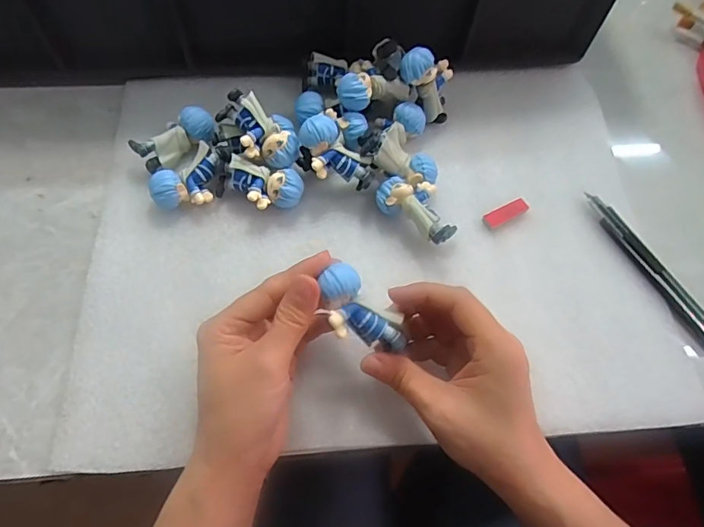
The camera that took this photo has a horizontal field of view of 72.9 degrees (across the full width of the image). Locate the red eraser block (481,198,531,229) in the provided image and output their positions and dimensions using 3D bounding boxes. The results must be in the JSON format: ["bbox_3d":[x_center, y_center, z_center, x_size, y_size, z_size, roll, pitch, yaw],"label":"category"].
[{"bbox_3d":[0.118,-0.039,0.367,0.037,0.006,0.012,-27,66,-16],"label":"red eraser block"}]

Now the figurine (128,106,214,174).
[{"bbox_3d":[-0.135,-0.095,0.367,0.031,0.026,0.059,41,68,18],"label":"figurine"}]

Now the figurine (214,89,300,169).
[{"bbox_3d":[-0.068,-0.098,0.352,0.062,0.032,0.040,26,89,-11],"label":"figurine"}]

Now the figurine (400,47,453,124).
[{"bbox_3d":[0.064,-0.142,0.382,0.027,0.064,0.032,3,56,35],"label":"figurine"}]

